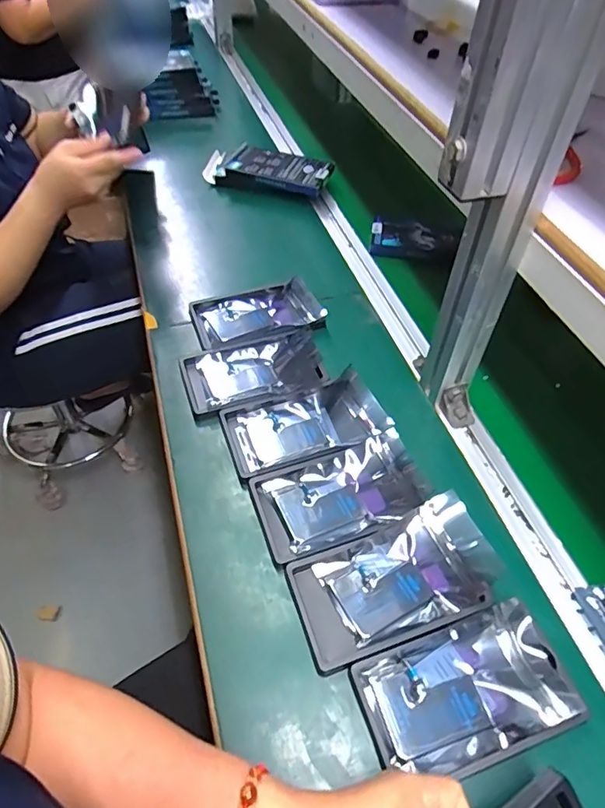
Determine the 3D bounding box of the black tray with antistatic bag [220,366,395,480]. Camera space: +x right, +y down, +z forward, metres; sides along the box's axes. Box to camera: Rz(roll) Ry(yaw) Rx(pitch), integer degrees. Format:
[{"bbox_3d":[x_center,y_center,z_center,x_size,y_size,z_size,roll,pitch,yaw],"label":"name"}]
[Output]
[{"bbox_3d":[0.000,0.016,0.542,0.158,0.032,0.093,-13,52,-14],"label":"black tray with antistatic bag"}]

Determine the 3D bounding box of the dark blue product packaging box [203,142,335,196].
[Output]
[{"bbox_3d":[-0.060,-0.405,0.883,0.218,0.045,0.090,13,50,8],"label":"dark blue product packaging box"}]

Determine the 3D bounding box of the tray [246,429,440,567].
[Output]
[{"bbox_3d":[0.036,0.085,0.490,0.155,0.029,0.092,-14,52,-15],"label":"tray"}]

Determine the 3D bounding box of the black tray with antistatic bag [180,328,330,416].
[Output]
[{"bbox_3d":[-0.058,-0.045,0.590,0.161,0.027,0.099,-10,51,-11],"label":"black tray with antistatic bag"}]

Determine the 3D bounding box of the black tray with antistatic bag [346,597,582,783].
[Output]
[{"bbox_3d":[0.126,0.219,0.386,0.153,0.024,0.093,-14,52,-14],"label":"black tray with antistatic bag"}]

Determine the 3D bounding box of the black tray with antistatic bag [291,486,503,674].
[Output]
[{"bbox_3d":[0.079,0.149,0.434,0.170,0.037,0.095,-17,52,-16],"label":"black tray with antistatic bag"}]

